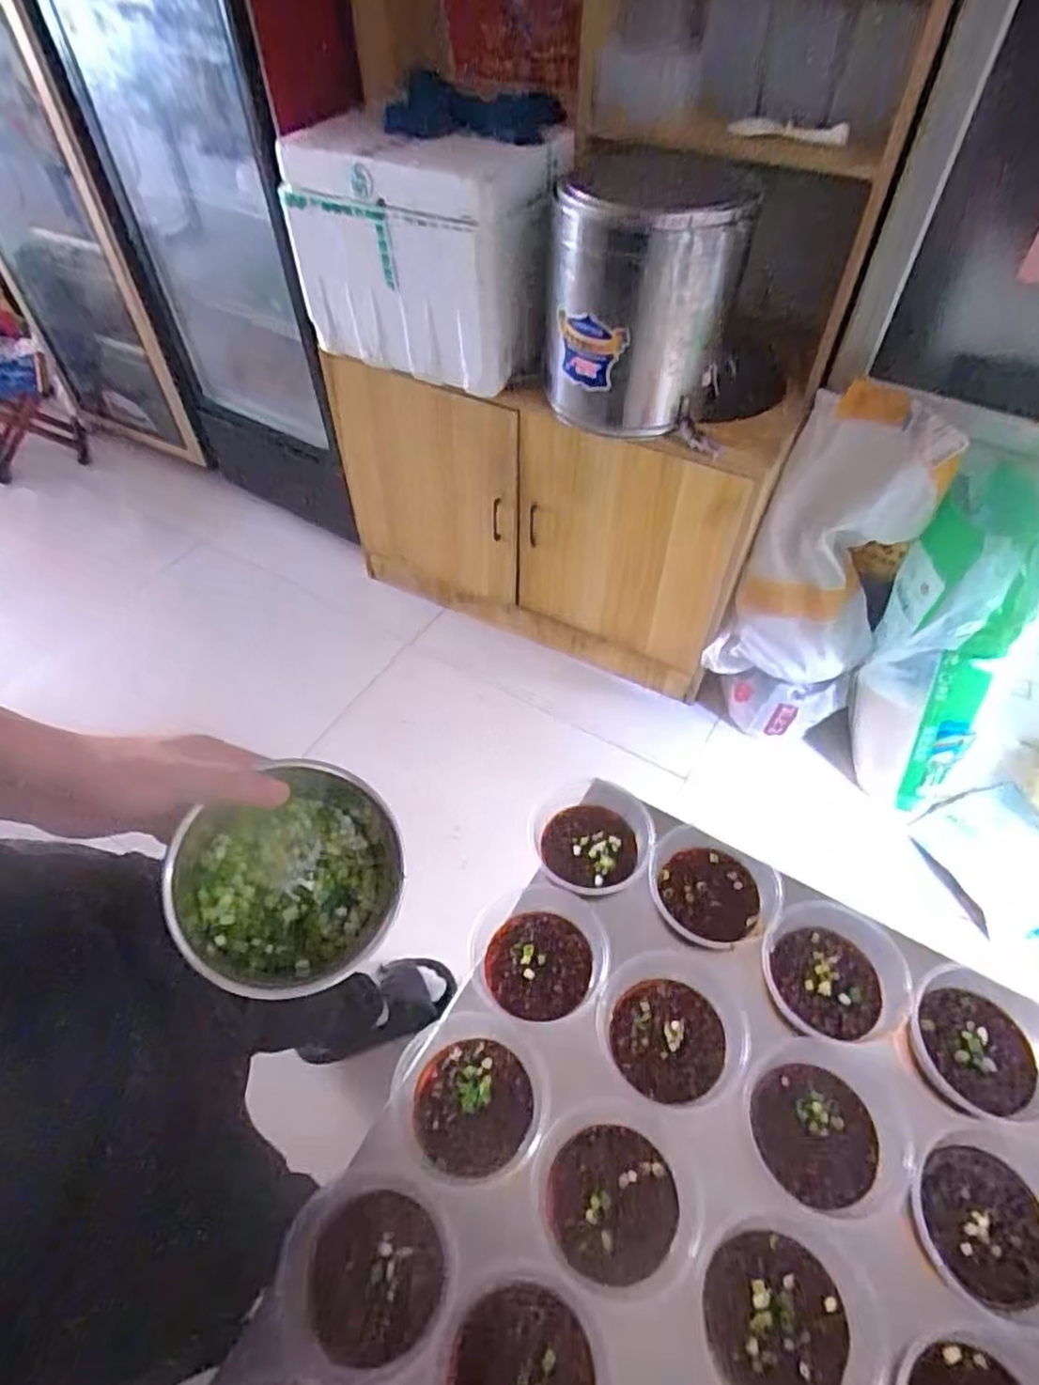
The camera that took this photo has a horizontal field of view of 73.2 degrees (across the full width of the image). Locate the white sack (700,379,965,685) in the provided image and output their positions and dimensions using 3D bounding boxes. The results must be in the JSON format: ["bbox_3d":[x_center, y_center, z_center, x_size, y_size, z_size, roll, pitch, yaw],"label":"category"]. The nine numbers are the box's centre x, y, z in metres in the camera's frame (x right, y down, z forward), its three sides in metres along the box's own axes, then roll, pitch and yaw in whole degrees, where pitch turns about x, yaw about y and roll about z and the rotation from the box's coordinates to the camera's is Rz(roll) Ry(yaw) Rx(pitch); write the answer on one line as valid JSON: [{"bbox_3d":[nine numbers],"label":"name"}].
[{"bbox_3d":[0.651,-0.290,1.452,0.297,0.622,0.205,29,36,21],"label":"white sack"}]

